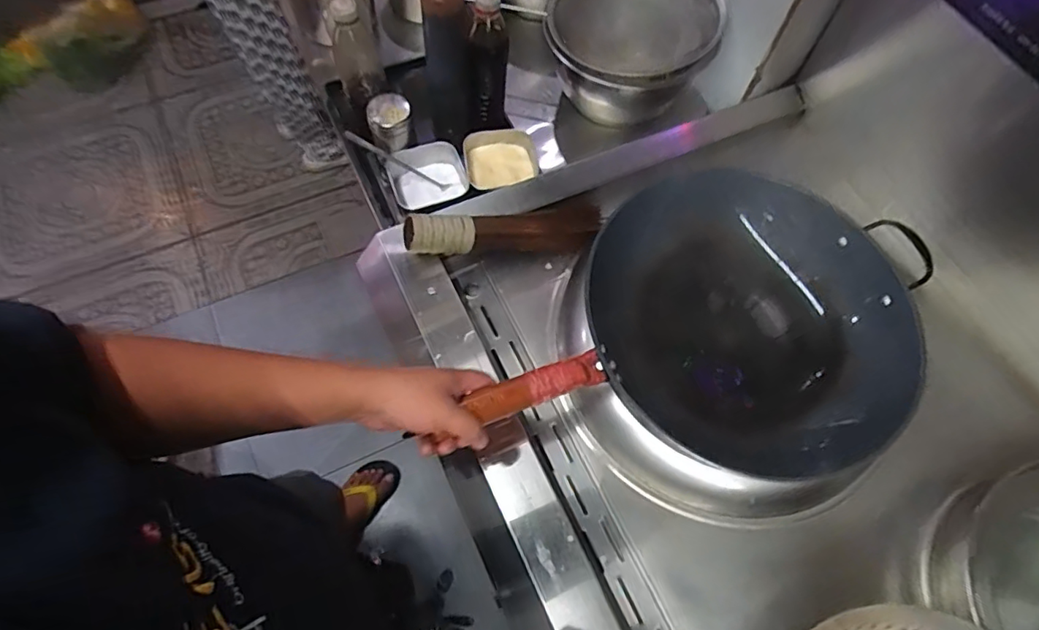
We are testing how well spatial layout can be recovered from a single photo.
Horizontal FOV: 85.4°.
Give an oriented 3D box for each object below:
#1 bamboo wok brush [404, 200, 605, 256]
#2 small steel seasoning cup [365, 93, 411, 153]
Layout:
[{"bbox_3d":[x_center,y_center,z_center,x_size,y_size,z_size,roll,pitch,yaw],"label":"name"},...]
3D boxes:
[{"bbox_3d":[-0.016,-0.114,0.760,0.282,0.049,0.062,-7,65,-26],"label":"bamboo wok brush"},{"bbox_3d":[-0.189,-0.282,0.820,0.060,0.062,0.057,1,65,-3],"label":"small steel seasoning cup"}]

